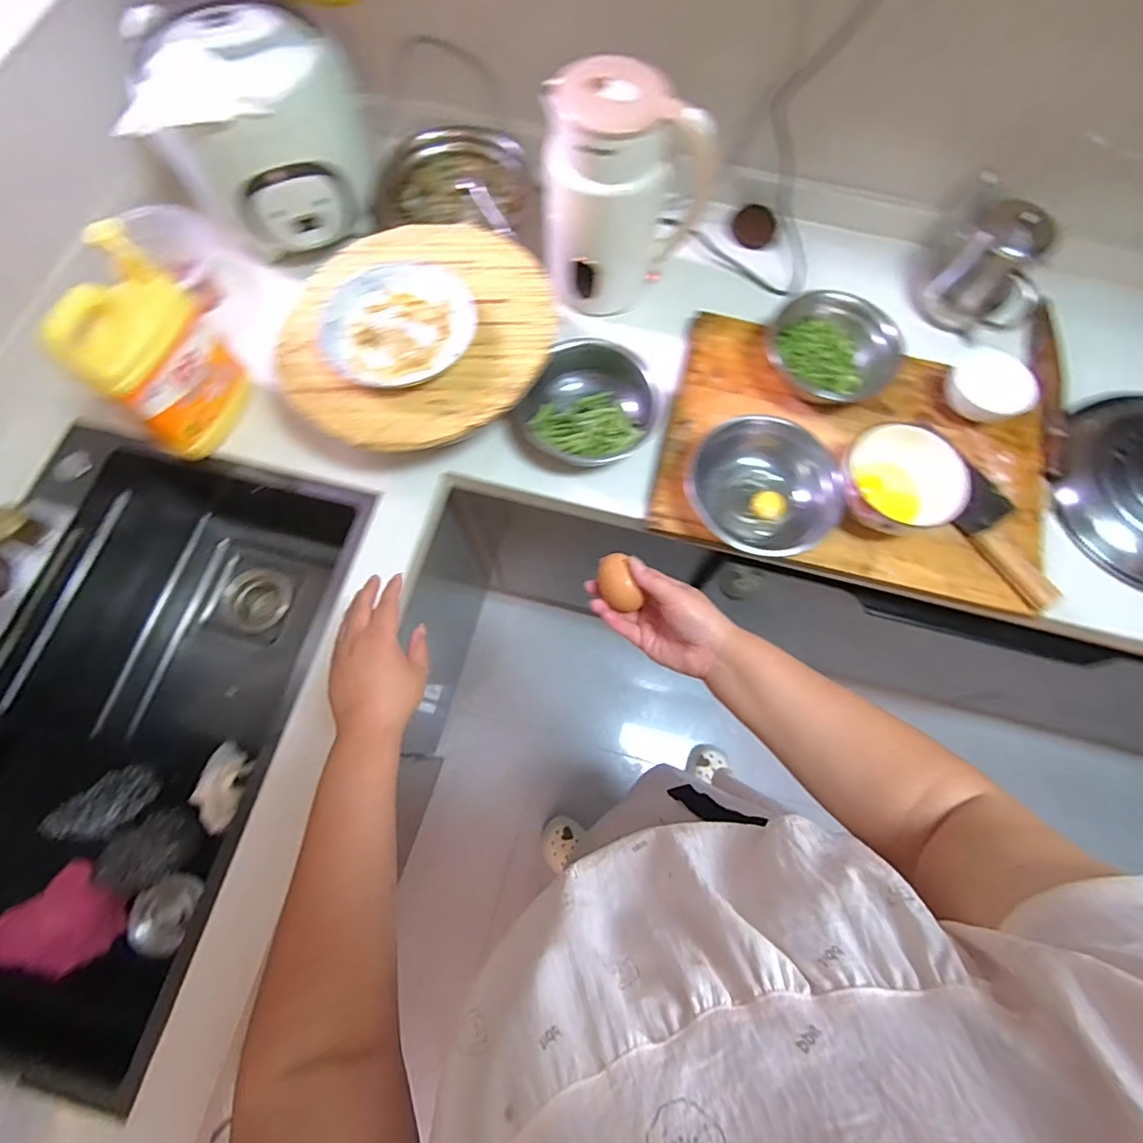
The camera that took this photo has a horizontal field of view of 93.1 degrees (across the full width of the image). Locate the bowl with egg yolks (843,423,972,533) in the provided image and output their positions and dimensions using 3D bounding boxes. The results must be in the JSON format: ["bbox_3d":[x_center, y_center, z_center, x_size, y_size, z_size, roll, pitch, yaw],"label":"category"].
[{"bbox_3d":[0.397,-0.105,0.676,0.137,0.071,0.141,-29,74,-10],"label":"bowl with egg yolks"}]

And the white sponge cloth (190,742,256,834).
[{"bbox_3d":[-0.421,0.259,0.652,0.056,0.033,0.092,12,72,3],"label":"white sponge cloth"}]

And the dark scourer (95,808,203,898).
[{"bbox_3d":[-0.518,0.344,0.666,0.081,0.033,0.109,43,76,12],"label":"dark scourer"}]

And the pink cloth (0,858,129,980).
[{"bbox_3d":[-0.594,0.413,0.630,0.109,0.023,0.106,38,52,7],"label":"pink cloth"}]

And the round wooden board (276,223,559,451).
[{"bbox_3d":[-0.191,-0.311,0.679,0.321,0.036,0.347,22,73,6],"label":"round wooden board"}]

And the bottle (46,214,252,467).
[{"bbox_3d":[-0.479,-0.243,0.644,0.068,0.238,0.142,10,72,3],"label":"bottle"}]

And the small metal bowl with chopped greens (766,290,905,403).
[{"bbox_3d":[0.354,-0.310,0.742,0.175,0.076,0.152,16,72,4],"label":"small metal bowl with chopped greens"}]

